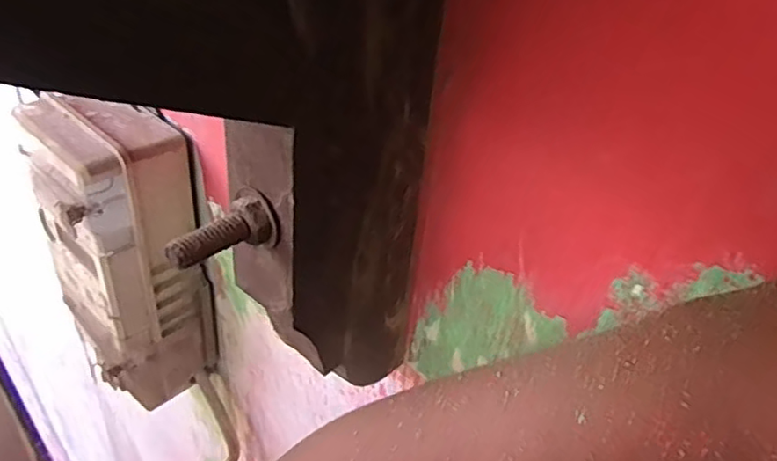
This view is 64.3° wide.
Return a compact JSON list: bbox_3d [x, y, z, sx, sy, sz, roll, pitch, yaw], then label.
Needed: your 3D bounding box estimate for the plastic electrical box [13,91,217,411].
[{"bbox_3d":[-0.245,0.025,0.576,0.104,0.286,0.125,-24,46,-36],"label":"plastic electrical box"}]

